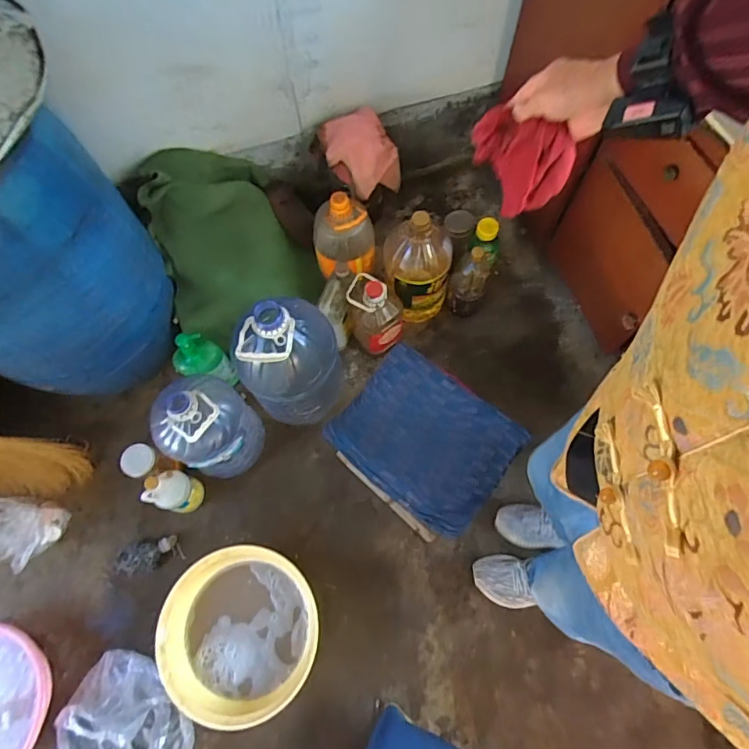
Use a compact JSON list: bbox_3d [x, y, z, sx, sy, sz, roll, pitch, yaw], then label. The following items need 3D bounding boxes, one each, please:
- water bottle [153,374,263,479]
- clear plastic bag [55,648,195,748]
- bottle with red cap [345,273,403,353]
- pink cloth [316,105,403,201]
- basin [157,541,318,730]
[{"bbox_3d":[-0.374,0.122,1.082,0.170,0.282,0.191,36,74,15],"label":"water bottle"},{"bbox_3d":[-0.517,0.751,1.000,0.314,0.082,0.225,41,75,15],"label":"clear plastic bag"},{"bbox_3d":[0.003,-0.151,1.252,0.140,0.235,0.126,8,69,5],"label":"bottle with red cap"},{"bbox_3d":[-0.039,-0.593,1.282,0.183,0.167,0.181,-27,70,-8],"label":"pink cloth"},{"bbox_3d":[-0.282,0.555,1.040,0.306,0.151,0.325,0,69,0],"label":"basin"}]

